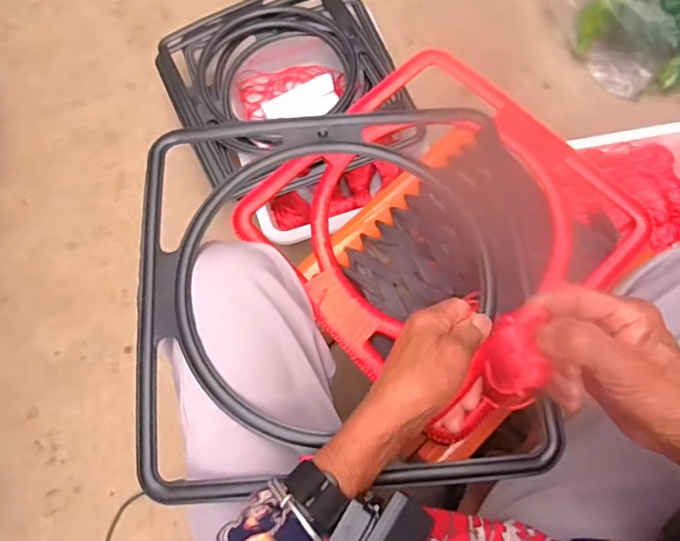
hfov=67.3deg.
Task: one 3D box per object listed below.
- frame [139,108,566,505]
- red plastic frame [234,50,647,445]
[{"bbox_3d":[0.002,0.008,0.430,0.332,0.030,0.330,-5,73,-1],"label":"frame"},{"bbox_3d":[0.105,-0.054,0.545,0.333,0.025,0.337,-42,77,-11],"label":"red plastic frame"}]

